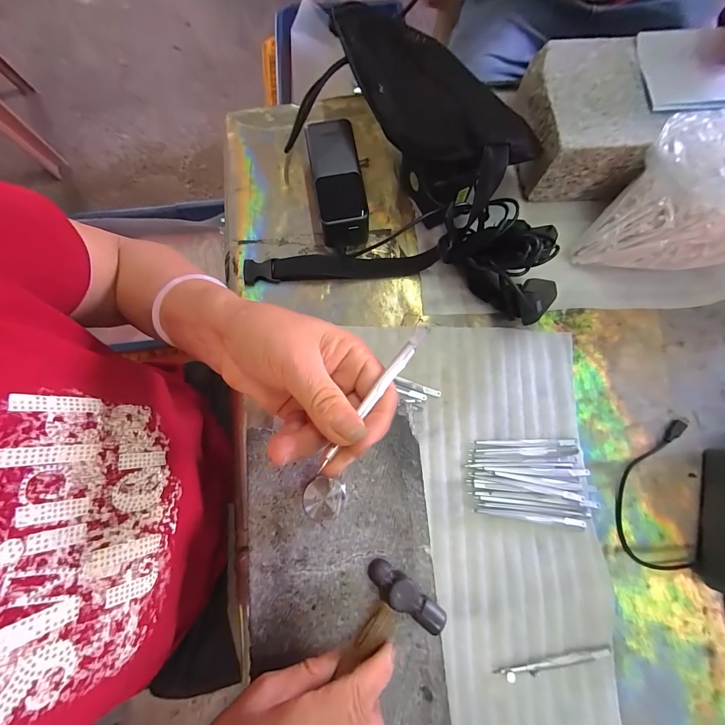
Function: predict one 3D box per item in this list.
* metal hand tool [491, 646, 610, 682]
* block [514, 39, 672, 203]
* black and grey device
[{"bbox_3d":[0.173,0.272,0.289,0.107,0.007,0.010,-11,78,-2],"label":"metal hand tool"},{"bbox_3d":[0.240,-0.268,0.365,0.109,0.079,0.135,-2,78,0],"label":"block"},{"bbox_3d":[-0.028,-0.202,0.371,0.051,0.052,0.138,-9,78,-2],"label":"black and grey device"}]

